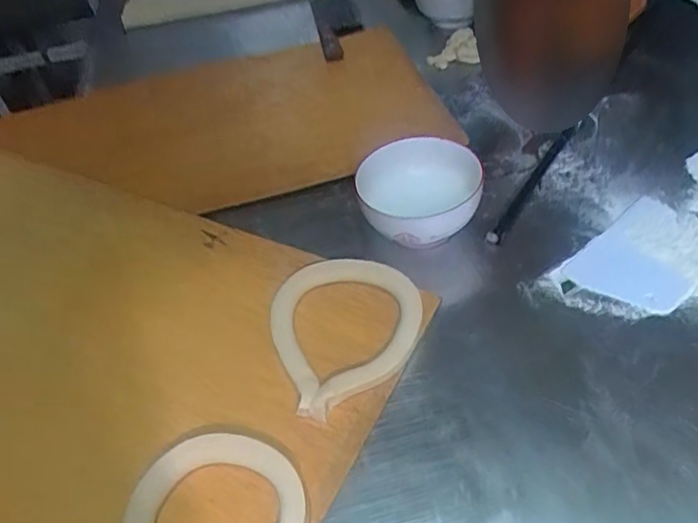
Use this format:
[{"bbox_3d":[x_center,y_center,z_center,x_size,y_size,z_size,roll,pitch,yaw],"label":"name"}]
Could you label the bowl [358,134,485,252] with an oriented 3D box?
[{"bbox_3d":[0.081,-0.077,0.651,0.139,0.066,0.139,-6,44,6],"label":"bowl"}]

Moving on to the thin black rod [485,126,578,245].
[{"bbox_3d":[0.222,-0.097,0.693,0.018,0.006,0.239,20,52,29],"label":"thin black rod"}]

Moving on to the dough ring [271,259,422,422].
[{"bbox_3d":[-0.001,0.058,0.559,0.142,0.022,0.162,-21,44,-9],"label":"dough ring"}]

